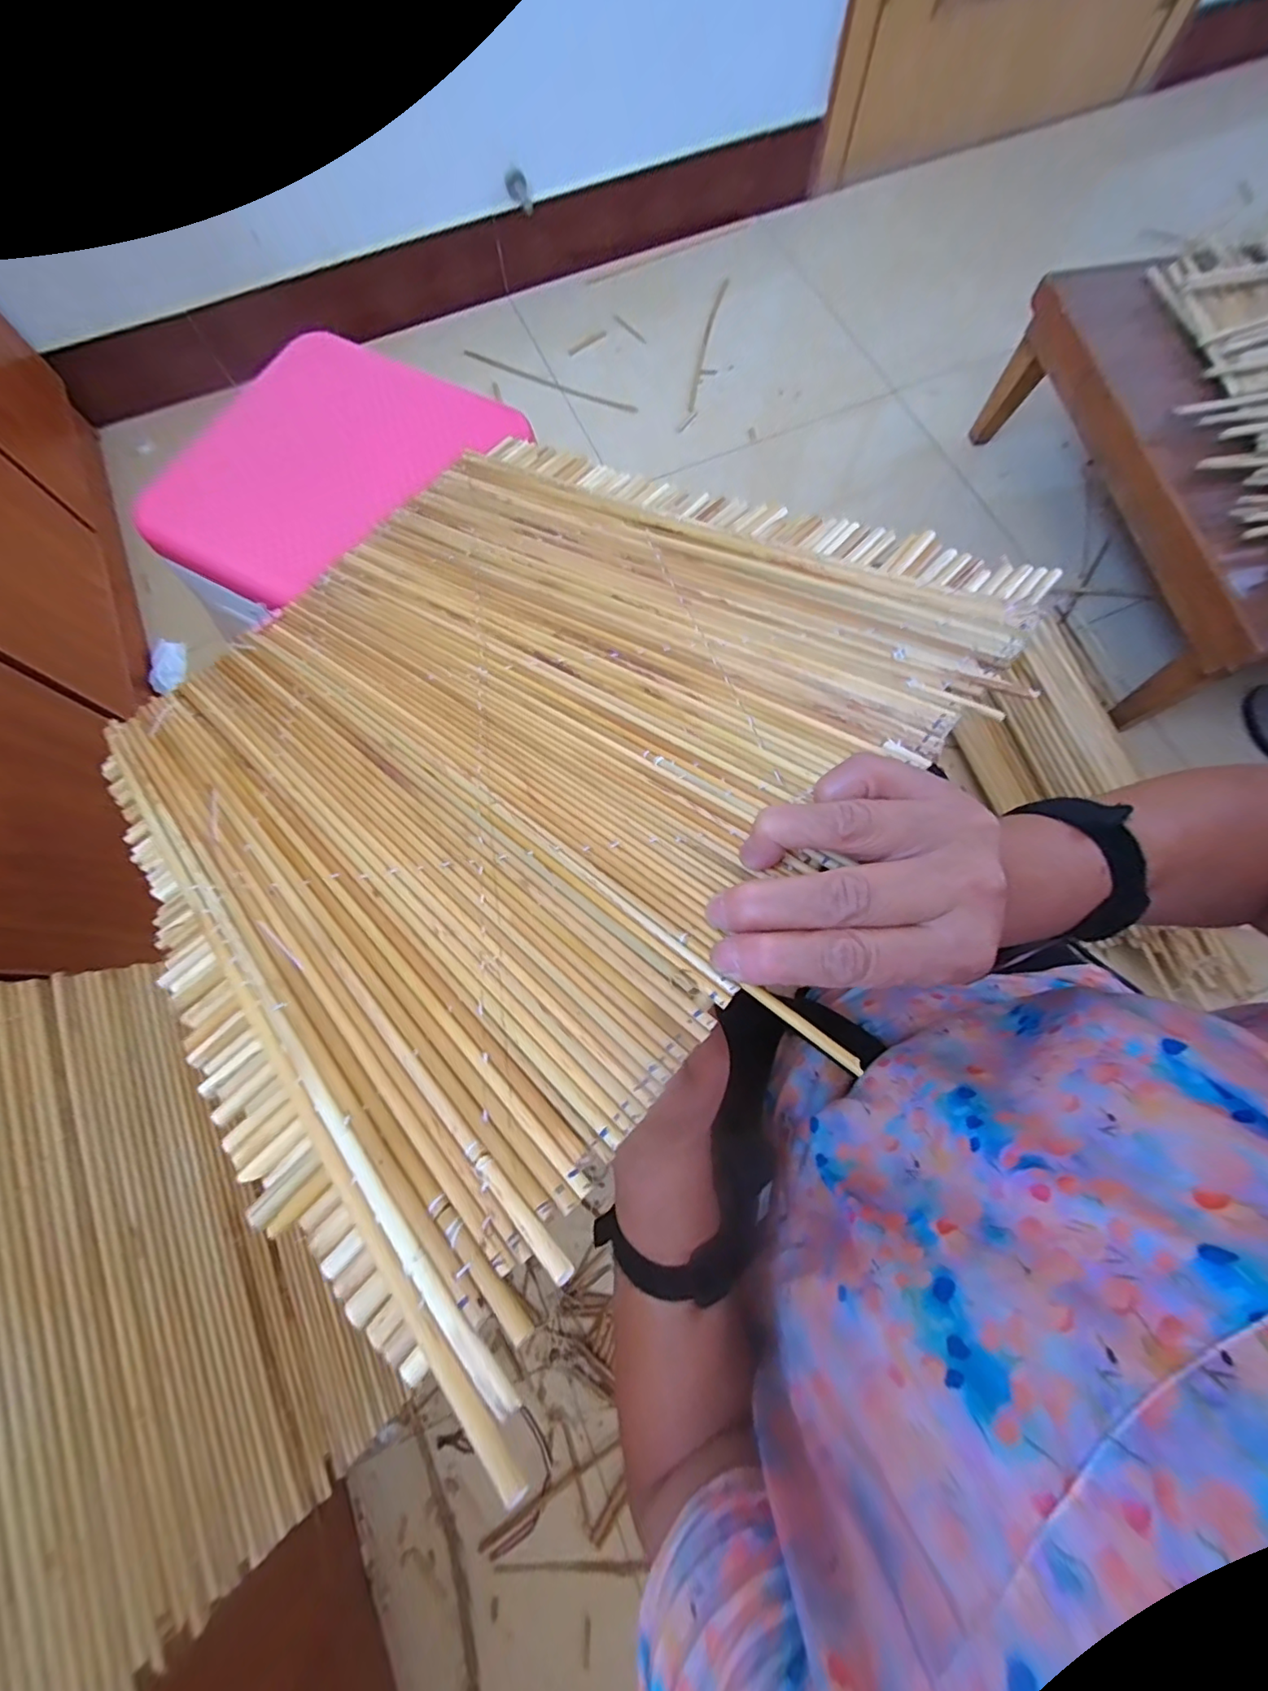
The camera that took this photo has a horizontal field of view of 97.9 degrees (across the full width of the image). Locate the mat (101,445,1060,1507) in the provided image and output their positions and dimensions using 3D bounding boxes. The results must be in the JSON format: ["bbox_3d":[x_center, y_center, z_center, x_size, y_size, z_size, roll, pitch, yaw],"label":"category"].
[{"bbox_3d":[-0.071,-0.086,0.299,0.436,0.021,0.401,34,69,31],"label":"mat"}]

